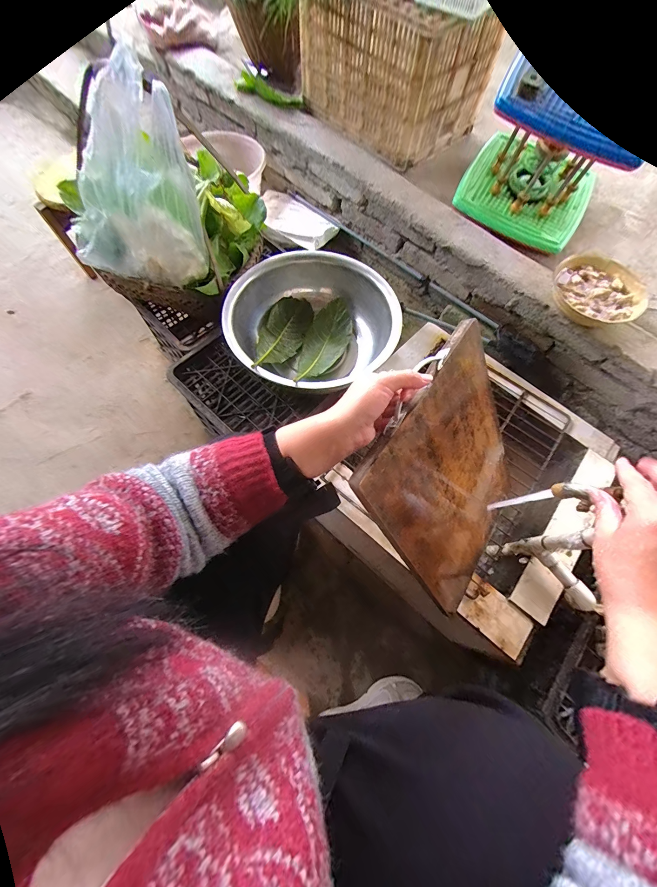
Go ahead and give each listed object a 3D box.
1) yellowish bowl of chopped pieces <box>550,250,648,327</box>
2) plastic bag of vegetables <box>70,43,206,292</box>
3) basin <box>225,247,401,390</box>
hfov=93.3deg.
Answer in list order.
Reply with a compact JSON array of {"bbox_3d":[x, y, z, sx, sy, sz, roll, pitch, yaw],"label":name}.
[{"bbox_3d":[0.607,-0.347,0.723,0.197,0.075,0.180,1,68,-2],"label":"yellowish bowl of chopped pieces"},{"bbox_3d":[-0.349,-0.418,0.533,0.228,0.305,0.090,-15,69,-8],"label":"plastic bag of vegetables"},{"bbox_3d":[-0.037,-0.269,0.725,0.343,0.132,0.313,1,68,-2],"label":"basin"}]

